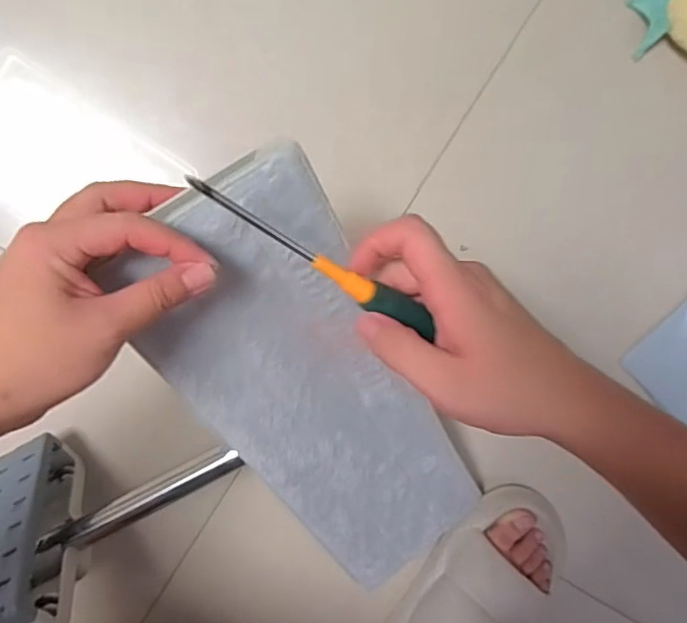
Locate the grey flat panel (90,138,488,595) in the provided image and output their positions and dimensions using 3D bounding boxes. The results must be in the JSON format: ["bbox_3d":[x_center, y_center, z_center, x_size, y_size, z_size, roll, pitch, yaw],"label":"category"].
[{"bbox_3d":[-0.005,0.087,0.457,0.153,0.011,0.428,-35,128,-3],"label":"grey flat panel"}]

